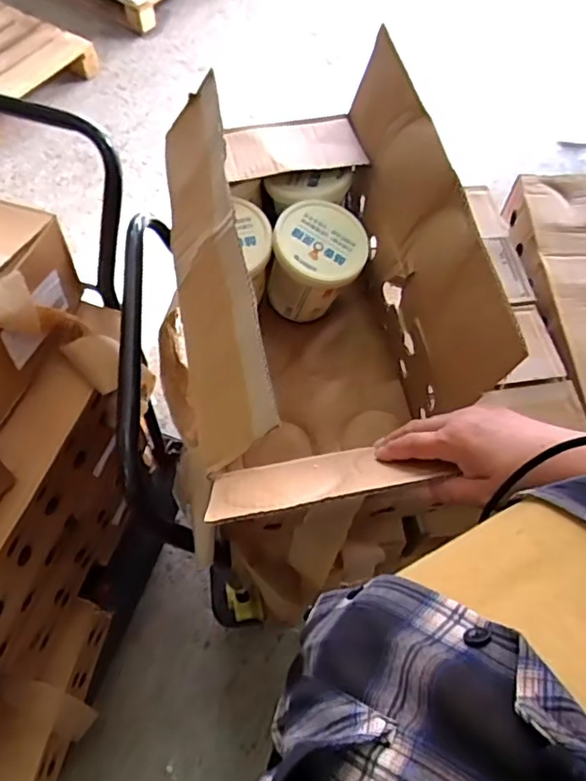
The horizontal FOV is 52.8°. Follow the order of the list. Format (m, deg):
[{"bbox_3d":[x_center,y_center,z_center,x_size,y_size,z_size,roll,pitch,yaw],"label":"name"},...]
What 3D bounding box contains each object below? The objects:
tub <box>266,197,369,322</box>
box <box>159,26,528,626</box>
[{"bbox_3d":[0.031,-0.161,0.768,0.116,0.128,0.114,1,62,-2],"label":"tub"},{"bbox_3d":[0.025,-0.096,0.678,0.285,0.271,0.526,-6,62,-5],"label":"box"}]

